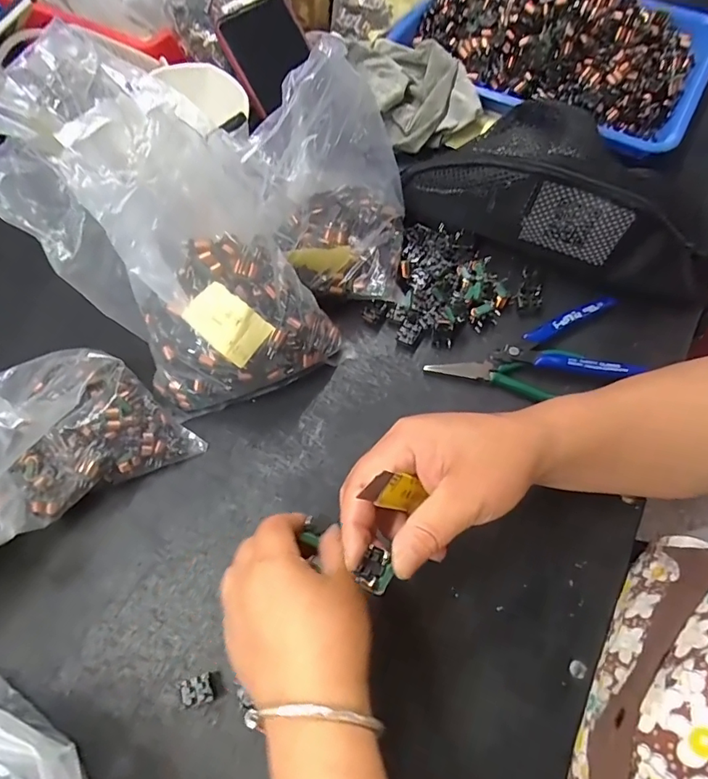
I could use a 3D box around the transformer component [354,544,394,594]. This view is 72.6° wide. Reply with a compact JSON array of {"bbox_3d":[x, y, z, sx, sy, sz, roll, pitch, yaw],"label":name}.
[{"bbox_3d":[0.012,0.089,0.238,0.017,0.008,0.019,36,70,16],"label":"transformer component"}]

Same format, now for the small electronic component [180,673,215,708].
[{"bbox_3d":[-0.097,0.188,0.301,0.018,0.014,0.015,-19,66,-8],"label":"small electronic component"}]

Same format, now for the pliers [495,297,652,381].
[{"bbox_3d":[0.171,-0.036,0.394,0.112,0.014,0.072,-8,65,-3],"label":"pliers"}]

